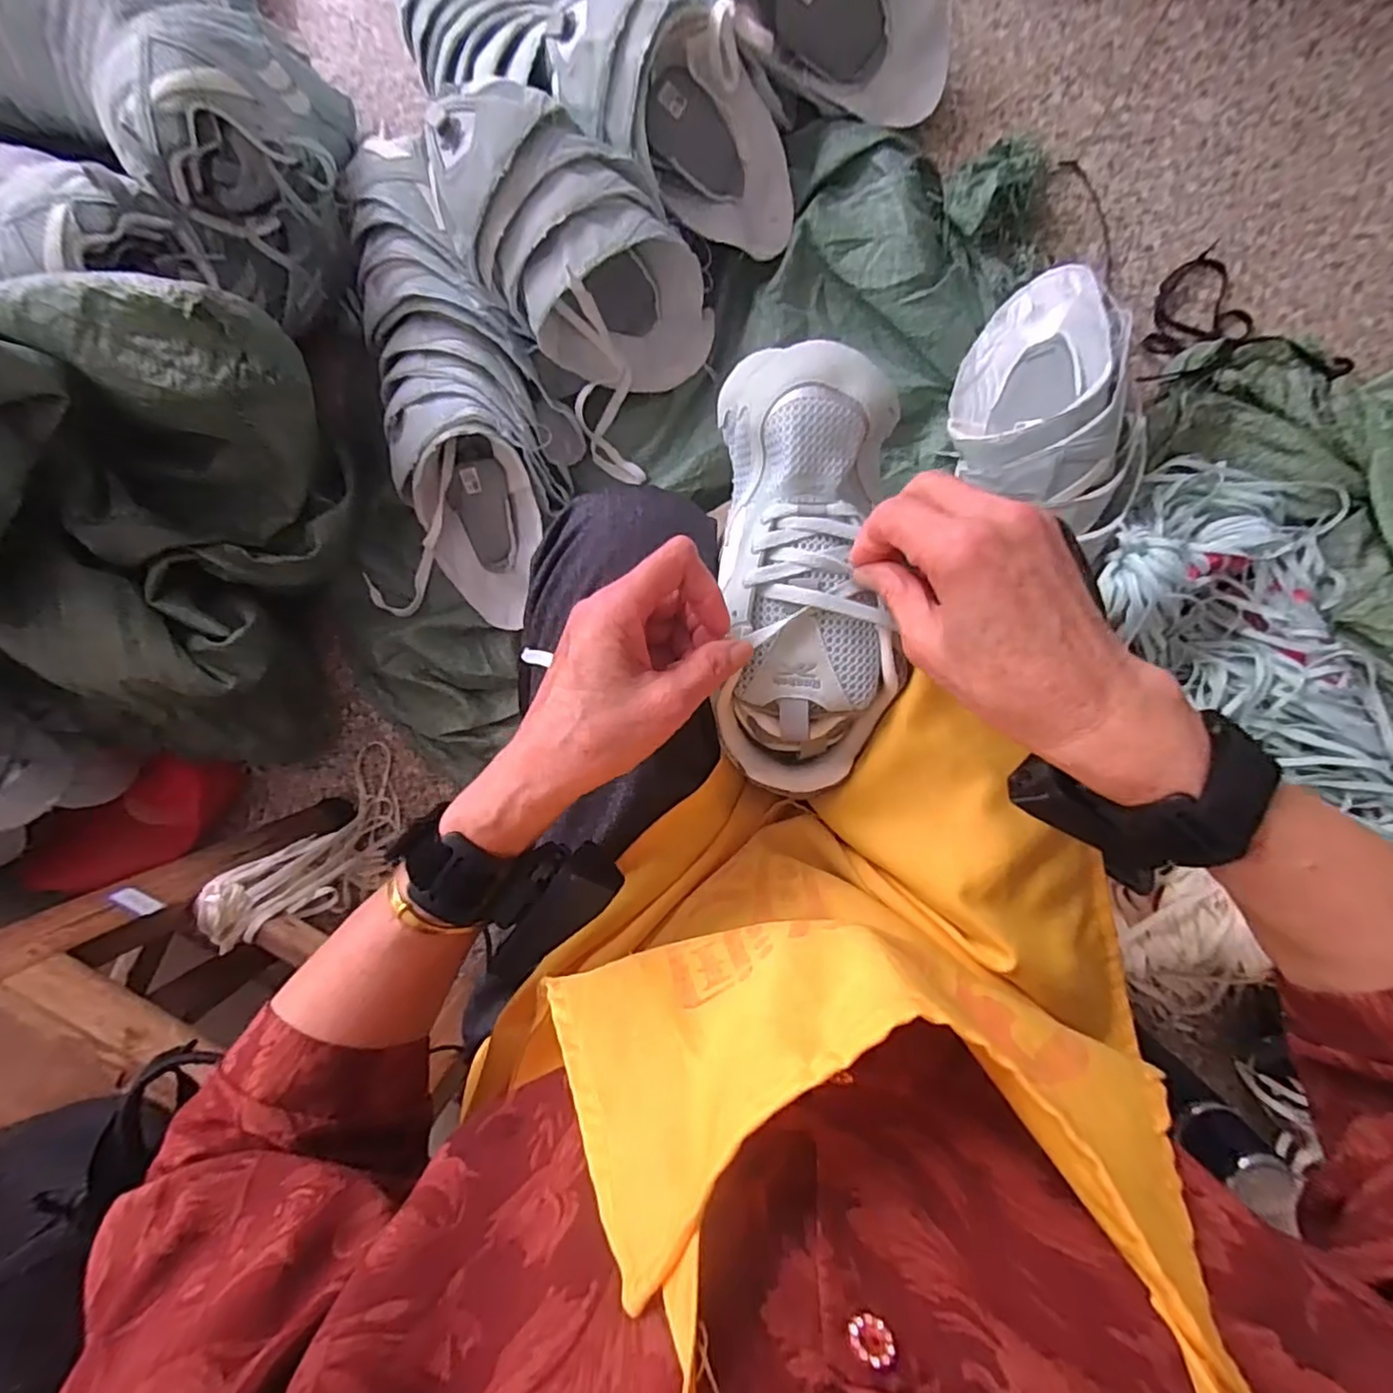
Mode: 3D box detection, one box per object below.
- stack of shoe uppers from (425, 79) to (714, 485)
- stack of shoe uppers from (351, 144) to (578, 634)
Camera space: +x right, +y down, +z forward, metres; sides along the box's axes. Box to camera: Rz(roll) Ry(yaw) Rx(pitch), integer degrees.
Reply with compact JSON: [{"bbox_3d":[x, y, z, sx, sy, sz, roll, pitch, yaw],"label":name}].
[{"bbox_3d":[-0.099,-0.411,0.644,0.193,0.218,0.255,-30,92,6],"label":"stack of shoe uppers"},{"bbox_3d":[-0.269,-0.321,0.687,0.228,0.133,0.460,-1,110,4],"label":"stack of shoe uppers"}]

